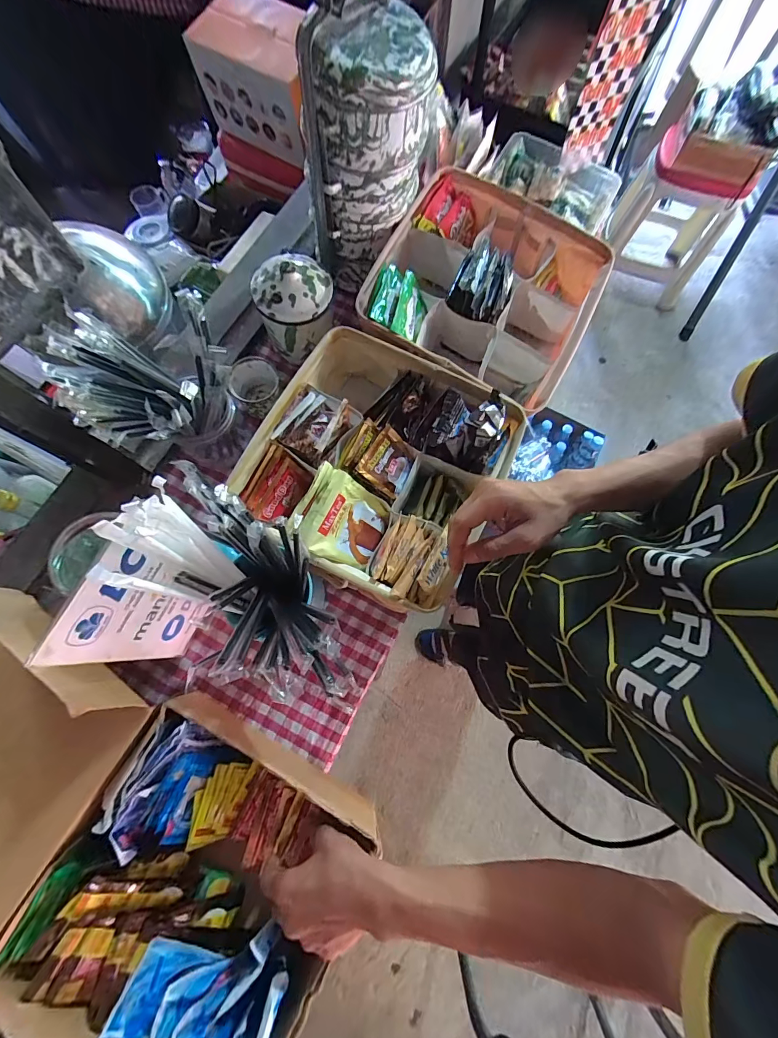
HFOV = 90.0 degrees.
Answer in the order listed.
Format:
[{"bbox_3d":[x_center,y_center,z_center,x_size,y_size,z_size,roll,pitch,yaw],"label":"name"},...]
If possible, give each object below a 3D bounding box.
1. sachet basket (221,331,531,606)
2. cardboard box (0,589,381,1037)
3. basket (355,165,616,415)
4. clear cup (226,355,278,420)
[{"bbox_3d":[-0.013,-0.069,0.500,0.274,0.109,0.287,27,76,7],"label":"sachet basket"},{"bbox_3d":[-0.287,0.298,0.373,0.488,0.176,0.312,27,76,7],"label":"cardboard box"},{"bbox_3d":[0.132,-0.313,0.576,0.282,0.133,0.285,27,76,7],"label":"basket"},{"bbox_3d":[-0.187,-0.183,0.558,0.067,0.058,0.066,0,74,-1],"label":"clear cup"}]

